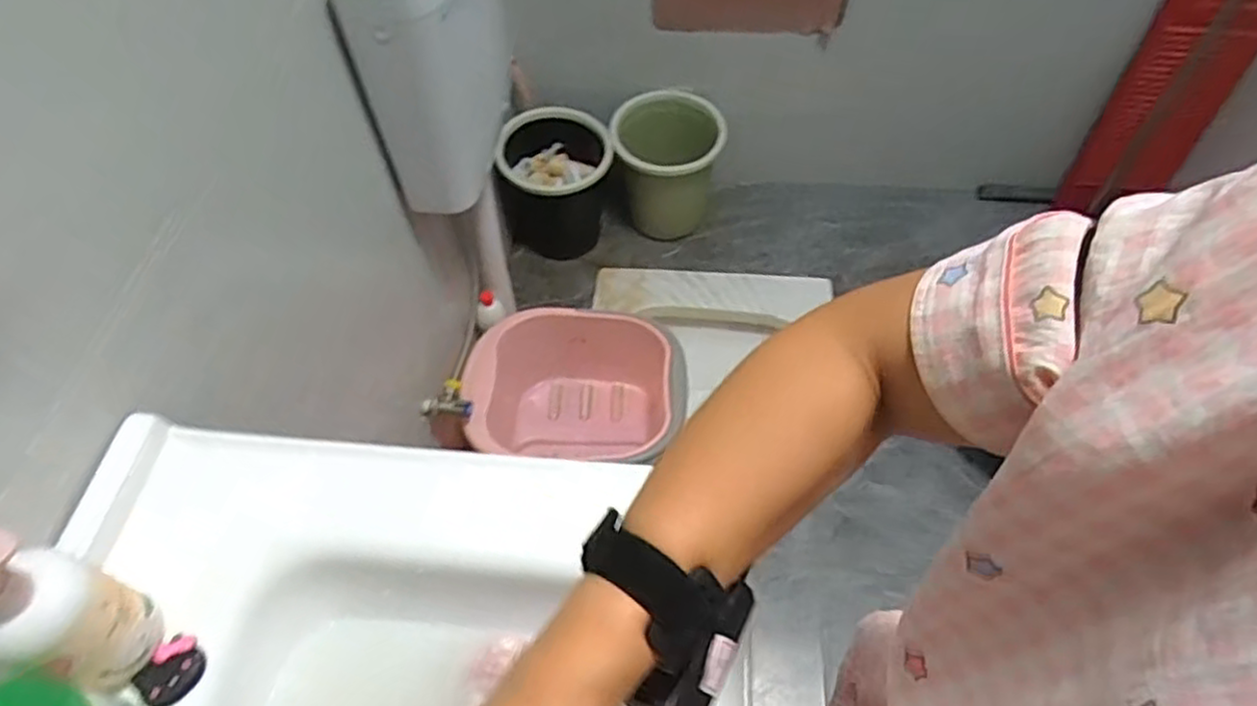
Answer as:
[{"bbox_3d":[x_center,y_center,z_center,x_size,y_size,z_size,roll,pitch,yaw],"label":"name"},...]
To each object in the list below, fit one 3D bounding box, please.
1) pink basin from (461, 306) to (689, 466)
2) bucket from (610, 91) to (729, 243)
[{"bbox_3d":[-0.089,0.091,1.380,0.389,0.264,0.281,0,57,2],"label":"pink basin"},{"bbox_3d":[0.092,-0.456,1.724,0.243,0.282,0.255,-1,57,1],"label":"bucket"}]

